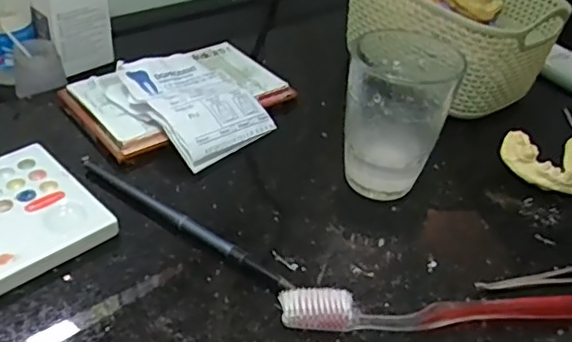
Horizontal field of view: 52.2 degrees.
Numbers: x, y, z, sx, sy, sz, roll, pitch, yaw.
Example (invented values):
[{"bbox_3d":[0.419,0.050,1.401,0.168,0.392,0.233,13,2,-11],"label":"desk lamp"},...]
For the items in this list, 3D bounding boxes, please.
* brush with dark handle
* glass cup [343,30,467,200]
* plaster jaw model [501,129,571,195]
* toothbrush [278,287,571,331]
[{"bbox_3d":[-0.064,0.028,0.343,0.164,0.009,0.008,29,43,24],"label":"brush with dark handle"},{"bbox_3d":[0.069,-0.033,0.369,0.059,0.097,0.068,18,40,13],"label":"glass cup"},{"bbox_3d":[0.187,-0.004,0.404,0.065,0.029,0.047,-4,40,-14],"label":"plaster jaw model"},{"bbox_3d":[0.092,0.074,0.306,0.189,0.012,0.019,3,39,-6],"label":"toothbrush"}]

